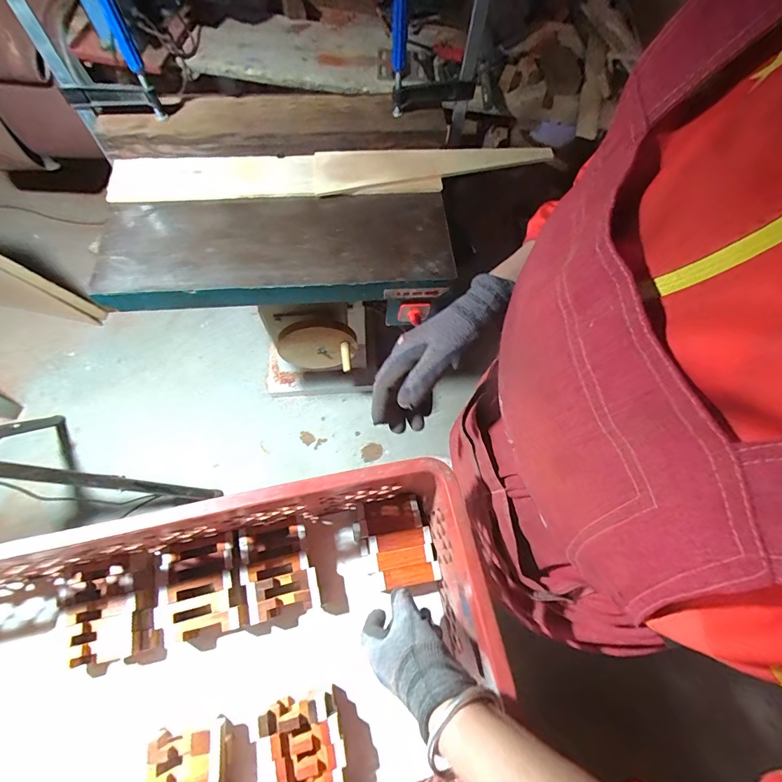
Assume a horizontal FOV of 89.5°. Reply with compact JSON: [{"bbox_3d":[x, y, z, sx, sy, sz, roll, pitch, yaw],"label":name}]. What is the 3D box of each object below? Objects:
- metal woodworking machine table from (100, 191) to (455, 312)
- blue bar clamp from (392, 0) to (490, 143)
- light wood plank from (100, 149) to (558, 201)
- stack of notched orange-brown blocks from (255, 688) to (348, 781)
[{"bbox_3d":[-0.202,-0.269,0.743,0.622,0.050,0.221,-5,67,-5],"label":"metal woodworking machine table"},{"bbox_3d":[0.084,-0.606,0.743,0.182,0.238,0.057,-13,70,-8],"label":"blue bar clamp"},{"bbox_3d":[-0.109,-0.439,0.786,0.843,0.018,0.105,-6,67,-5],"label":"light wood plank"},{"bbox_3d":[-0.096,0.391,0.420,0.094,0.038,0.108,-12,68,-8],"label":"stack of notched orange-brown blocks"}]

